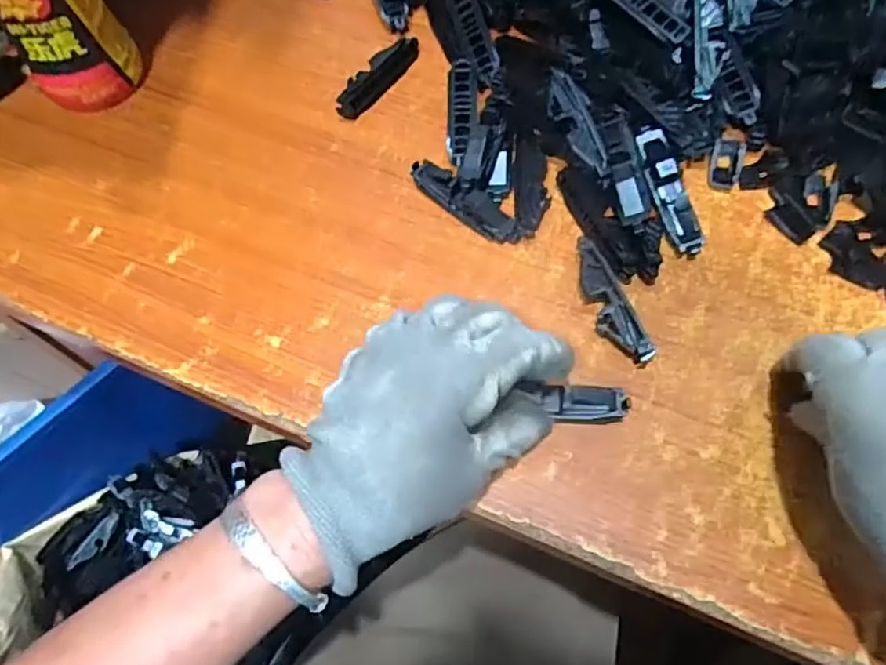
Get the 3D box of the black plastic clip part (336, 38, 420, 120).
[{"bbox_3d":[-0.046,-0.178,0.438,0.024,0.014,0.078,36,71,17],"label":"black plastic clip part"}]

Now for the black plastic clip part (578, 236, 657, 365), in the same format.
[{"bbox_3d":[0.093,-0.018,0.357,0.018,0.018,0.079,-19,65,-6],"label":"black plastic clip part"}]

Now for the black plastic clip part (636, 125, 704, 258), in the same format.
[{"bbox_3d":[0.135,-0.085,0.372,0.018,0.019,0.079,-15,79,-4],"label":"black plastic clip part"}]

